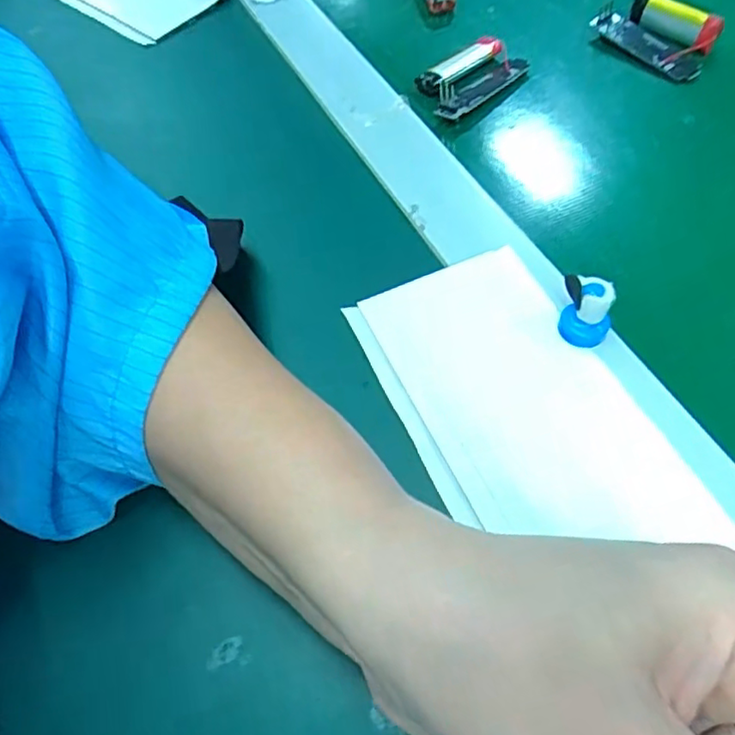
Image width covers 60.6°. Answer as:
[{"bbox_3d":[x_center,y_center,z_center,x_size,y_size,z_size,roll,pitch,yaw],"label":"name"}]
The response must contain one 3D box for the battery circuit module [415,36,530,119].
[{"bbox_3d":[0.059,-0.163,0.359,0.063,0.016,0.039,-33,67,-22],"label":"battery circuit module"}]

